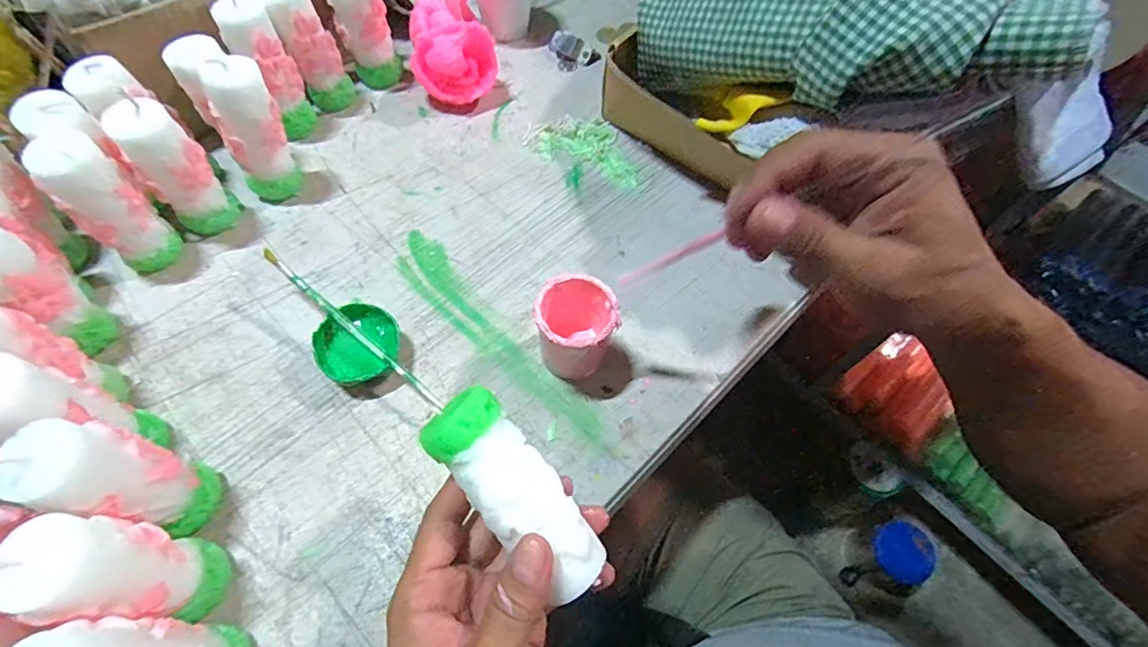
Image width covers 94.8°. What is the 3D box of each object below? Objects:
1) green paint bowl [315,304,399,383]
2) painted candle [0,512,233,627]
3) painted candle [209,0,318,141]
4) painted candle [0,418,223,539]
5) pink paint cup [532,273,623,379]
[{"bbox_3d":[-0.145,0.016,0.358,0.050,0.029,0.051,1,60,-2],"label":"green paint bowl"},{"bbox_3d":[-0.210,0.119,0.252,0.036,0.107,0.040,-8,60,-7],"label":"painted candle"},{"bbox_3d":[-0.252,-0.208,0.439,0.033,0.112,0.038,19,61,9],"label":"painted candle"},{"bbox_3d":[-0.230,0.082,0.274,0.039,0.106,0.039,1,60,-2],"label":"painted candle"},{"bbox_3d":[0.001,0.006,0.347,0.049,0.066,0.048,1,60,-2],"label":"pink paint cup"}]

